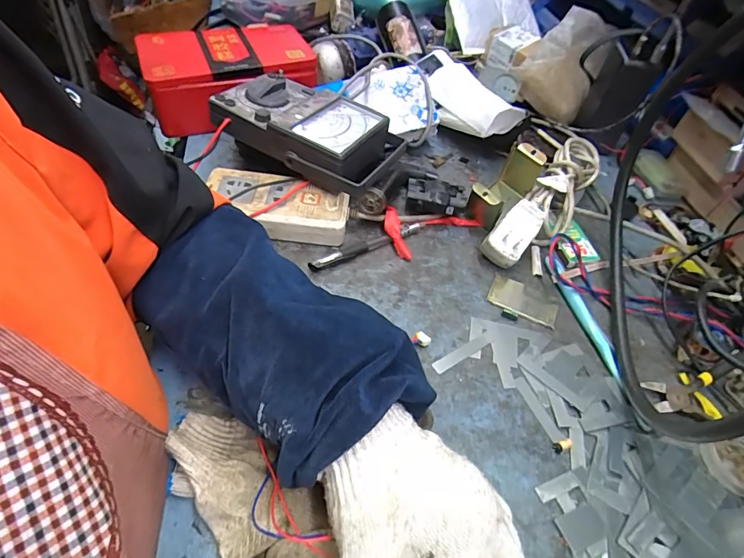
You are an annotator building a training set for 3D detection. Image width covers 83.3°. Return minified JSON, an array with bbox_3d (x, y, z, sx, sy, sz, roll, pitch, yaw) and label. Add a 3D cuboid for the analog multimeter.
[{"bbox_3d":[-0.066,-0.166,0.463,0.189,0.051,0.125,26,52,12],"label":"analog multimeter"}]

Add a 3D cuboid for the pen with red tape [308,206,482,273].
[{"bbox_3d":[0.025,-0.045,0.440,0.193,0.021,0.054,-26,58,-24],"label":"pen with red tape"}]

